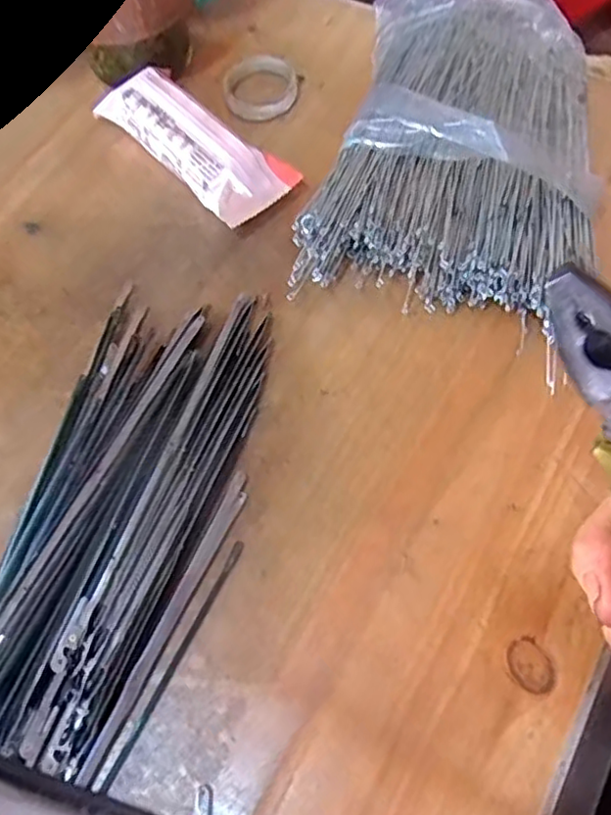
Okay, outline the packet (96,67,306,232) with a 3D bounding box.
[{"bbox_3d":[-0.066,-0.155,0.366,0.126,0.024,0.047,40,72,21],"label":"packet"}]

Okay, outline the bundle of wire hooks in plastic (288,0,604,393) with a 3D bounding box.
[{"bbox_3d":[0.092,-0.153,0.351,0.147,0.039,0.241,14,65,10],"label":"bundle of wire hooks in plastic"}]

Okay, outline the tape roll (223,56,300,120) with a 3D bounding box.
[{"bbox_3d":[-0.028,-0.198,0.400,0.044,0.012,0.043,-1,63,3],"label":"tape roll"}]

